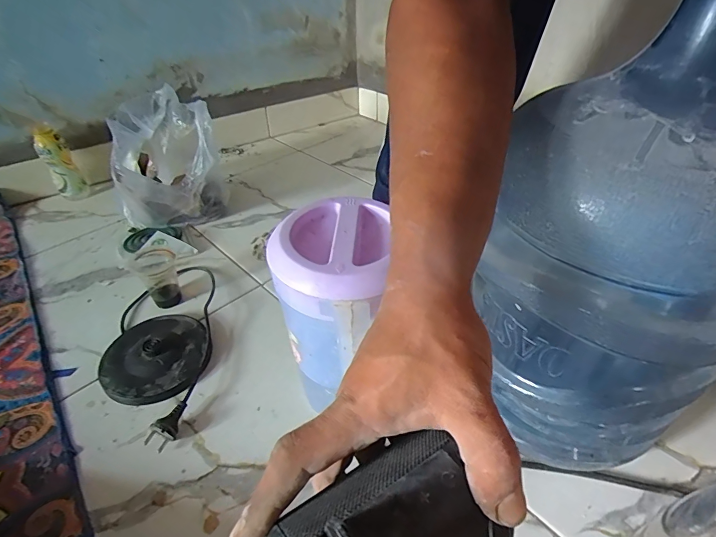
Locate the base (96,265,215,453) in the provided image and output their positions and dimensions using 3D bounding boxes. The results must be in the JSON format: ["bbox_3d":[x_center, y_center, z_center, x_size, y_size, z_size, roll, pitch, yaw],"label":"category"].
[{"bbox_3d":[-0.307,0.104,0.622,0.160,0.033,0.343,-4,41,-2],"label":"base"}]

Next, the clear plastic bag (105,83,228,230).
[{"bbox_3d":[-0.373,-0.190,0.789,0.189,0.251,0.225,-21,44,-20],"label":"clear plastic bag"}]

